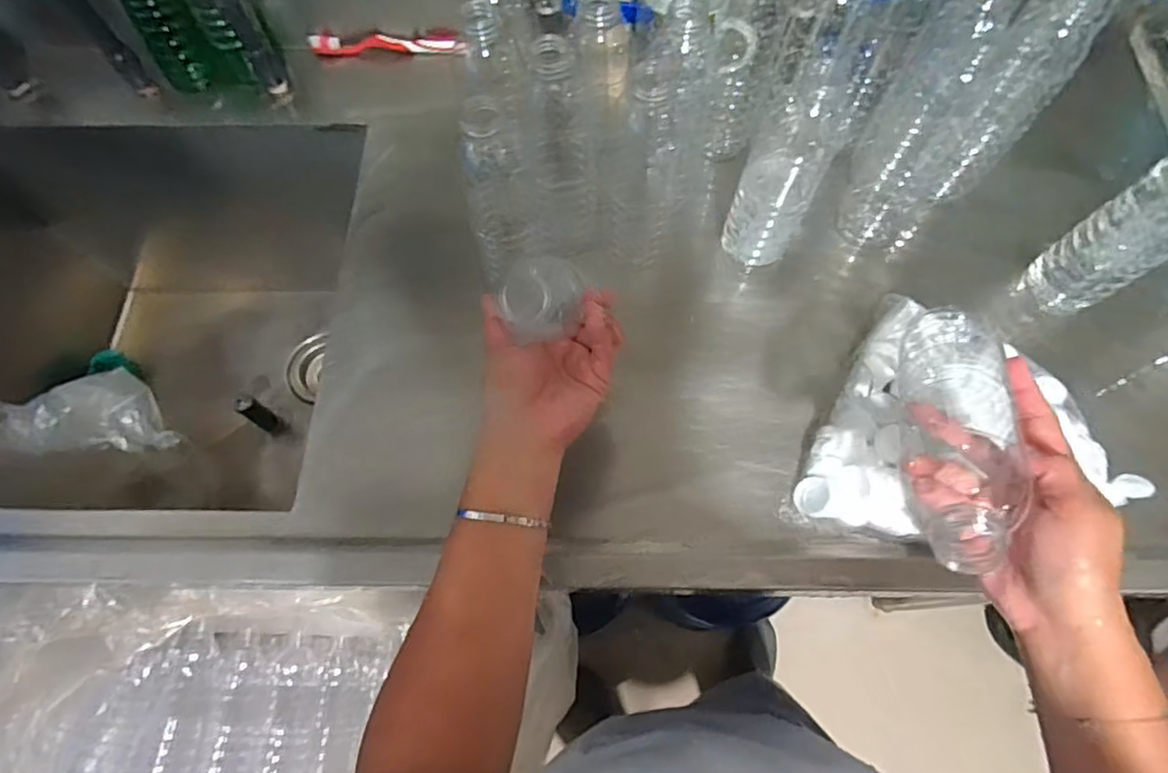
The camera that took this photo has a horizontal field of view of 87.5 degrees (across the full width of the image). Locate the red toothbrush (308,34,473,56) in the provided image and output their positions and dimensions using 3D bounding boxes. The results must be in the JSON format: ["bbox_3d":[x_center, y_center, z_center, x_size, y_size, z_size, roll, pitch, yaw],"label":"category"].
[{"bbox_3d":[-0.224,-0.393,0.704,0.178,0.016,0.022,0,67,1],"label":"red toothbrush"}]

